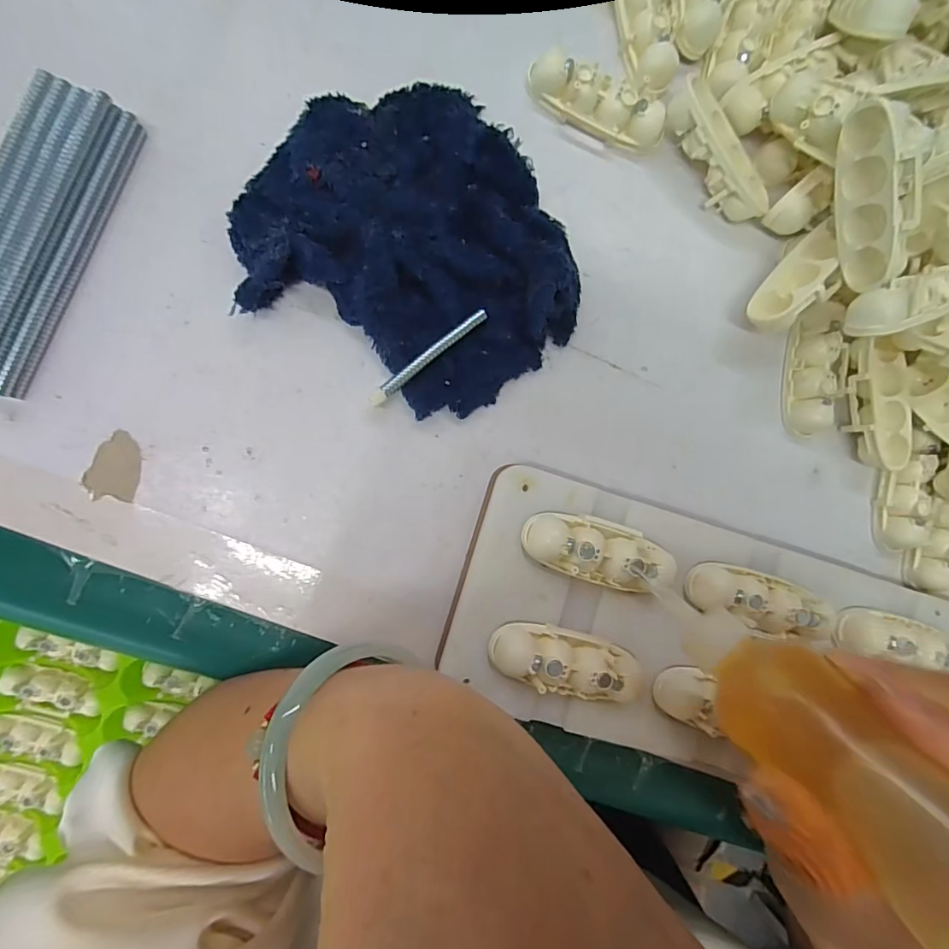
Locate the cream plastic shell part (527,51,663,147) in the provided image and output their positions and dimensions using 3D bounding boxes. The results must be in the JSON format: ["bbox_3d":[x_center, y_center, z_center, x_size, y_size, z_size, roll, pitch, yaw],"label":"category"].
[{"bbox_3d":[0.053,-0.160,0.216,0.062,0.014,0.018,24,88,-8],"label":"cream plastic shell part"}]

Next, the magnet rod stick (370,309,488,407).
[{"bbox_3d":[-0.019,-0.049,0.206,0.060,0.007,0.005,-40,96,-5],"label":"magnet rod stick"}]

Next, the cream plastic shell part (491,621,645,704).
[{"bbox_3d":[0.037,0.075,0.196,0.061,0.017,0.023,19,88,-8],"label":"cream plastic shell part"}]

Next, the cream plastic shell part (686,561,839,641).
[{"bbox_3d":[0.118,0.053,0.209,0.056,0.015,0.023,19,88,-8],"label":"cream plastic shell part"}]

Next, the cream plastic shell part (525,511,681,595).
[{"bbox_3d":[0.050,0.031,0.198,0.060,0.018,0.024,16,89,-8],"label":"cream plastic shell part"}]

